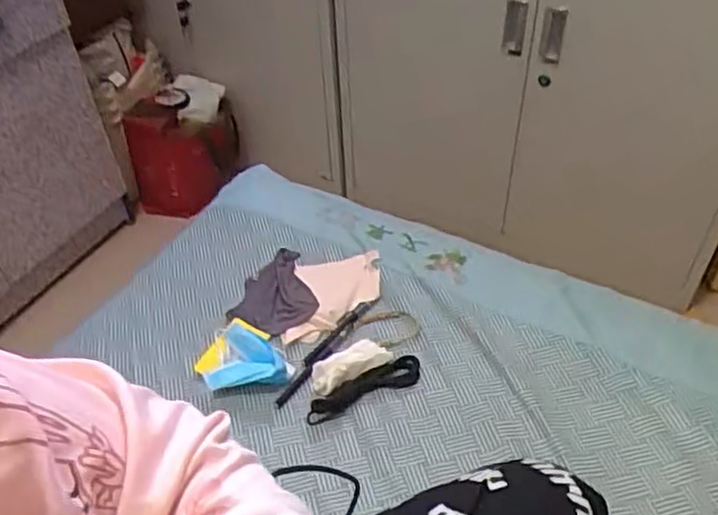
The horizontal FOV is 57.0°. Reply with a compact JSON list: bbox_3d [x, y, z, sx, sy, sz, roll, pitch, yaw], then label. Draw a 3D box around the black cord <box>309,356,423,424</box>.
[{"bbox_3d":[0.007,0.152,0.757,0.141,0.015,0.034,-21,48,-18],"label":"black cord"}]

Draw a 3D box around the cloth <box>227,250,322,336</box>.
[{"bbox_3d":[-0.118,0.047,0.862,0.107,0.011,0.130,-15,46,-12],"label":"cloth"}]

